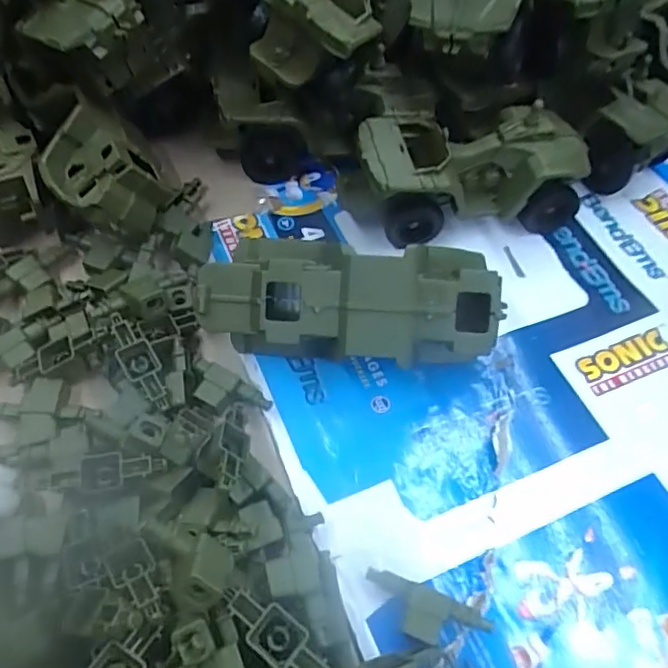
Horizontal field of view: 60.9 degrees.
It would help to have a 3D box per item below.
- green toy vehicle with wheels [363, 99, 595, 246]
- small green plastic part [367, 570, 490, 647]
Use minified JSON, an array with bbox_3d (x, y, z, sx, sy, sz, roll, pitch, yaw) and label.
[{"bbox_3d":[0.103,-0.127,0.438,0.169,0.086,0.077,-7,58,-8],"label":"green toy vehicle with wheels"},{"bbox_3d":[0.047,0.148,0.298,0.067,0.019,0.024,21,58,10],"label":"small green plastic part"}]

